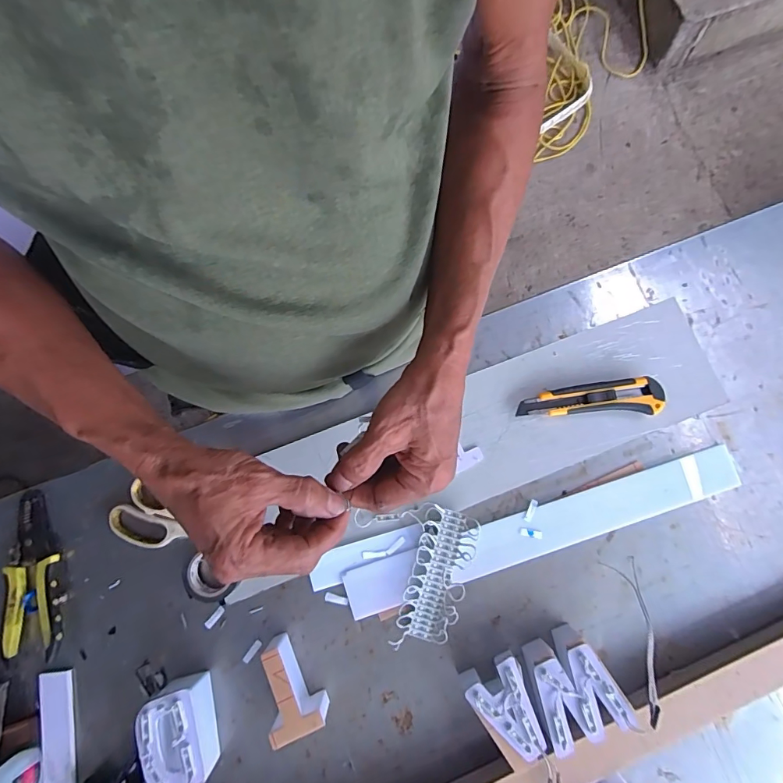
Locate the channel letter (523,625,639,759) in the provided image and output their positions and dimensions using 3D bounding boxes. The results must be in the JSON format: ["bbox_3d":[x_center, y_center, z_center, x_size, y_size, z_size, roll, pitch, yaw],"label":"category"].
[{"bbox_3d":[0.175,0.296,0.440,0.078,0.053,0.084,-28,81,-5],"label":"channel letter"}]

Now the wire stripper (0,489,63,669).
[{"bbox_3d":[-0.383,0.194,0.469,0.059,0.020,0.167,-9,80,-2],"label":"wire stripper"}]

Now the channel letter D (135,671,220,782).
[{"bbox_3d":[-0.207,0.332,0.431,0.053,0.050,0.082,-16,80,-3],"label":"channel letter D"}]

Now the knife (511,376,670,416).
[{"bbox_3d":[0.223,0.009,0.498,0.158,0.021,0.039,-4,80,-1],"label":"knife"}]

